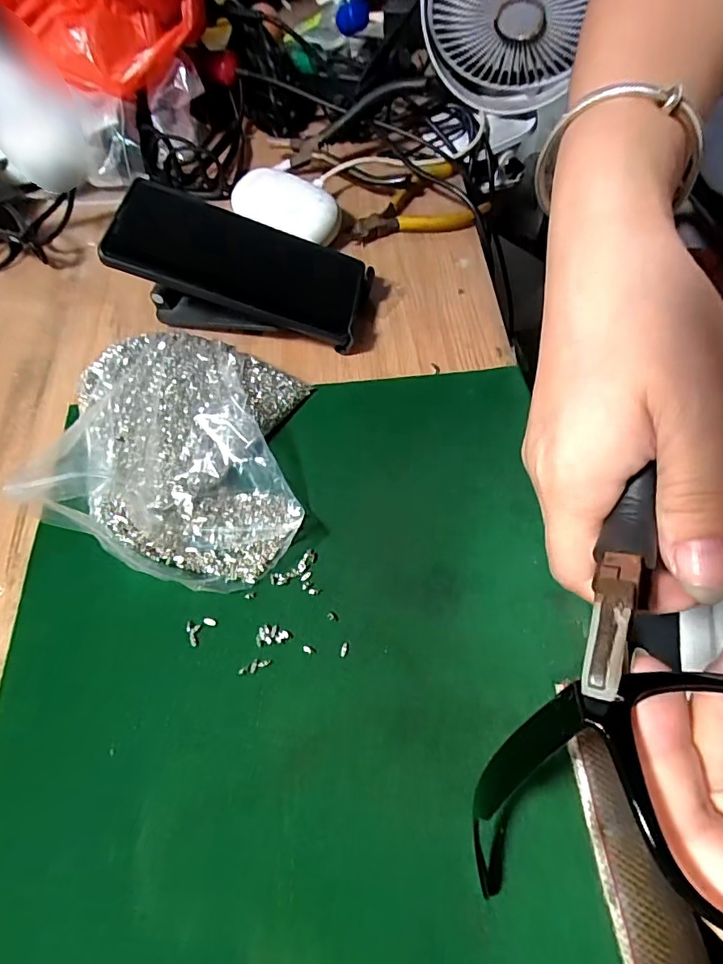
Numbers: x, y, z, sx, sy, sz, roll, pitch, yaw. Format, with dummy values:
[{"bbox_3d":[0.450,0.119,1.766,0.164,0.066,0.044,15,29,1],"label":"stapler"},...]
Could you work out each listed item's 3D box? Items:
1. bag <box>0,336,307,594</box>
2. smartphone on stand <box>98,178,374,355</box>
[{"bbox_3d":[-0.104,-0.024,0.308,0.167,0.038,0.152,22,66,14],"label":"bag"},{"bbox_3d":[-0.077,-0.145,0.349,0.157,0.077,0.074,6,63,6],"label":"smartphone on stand"}]

